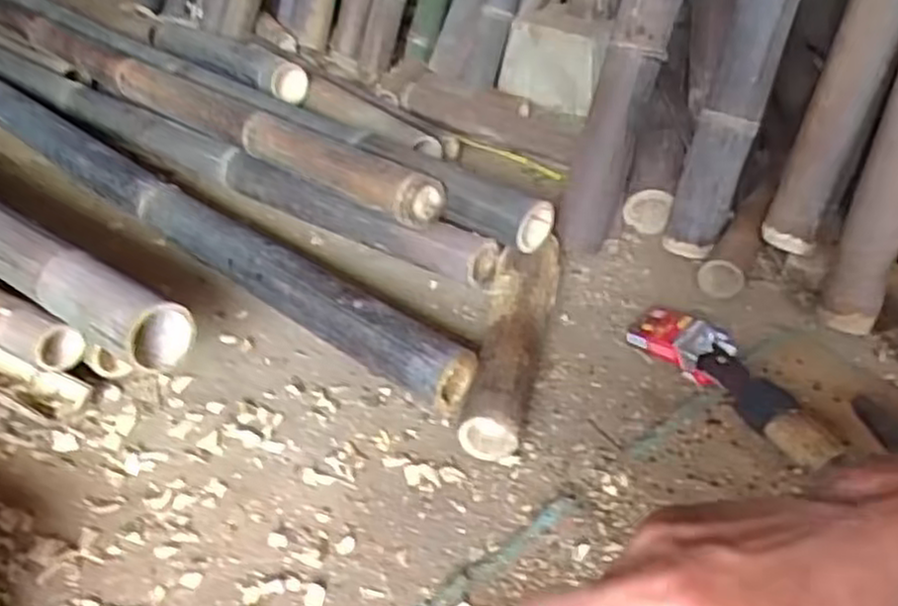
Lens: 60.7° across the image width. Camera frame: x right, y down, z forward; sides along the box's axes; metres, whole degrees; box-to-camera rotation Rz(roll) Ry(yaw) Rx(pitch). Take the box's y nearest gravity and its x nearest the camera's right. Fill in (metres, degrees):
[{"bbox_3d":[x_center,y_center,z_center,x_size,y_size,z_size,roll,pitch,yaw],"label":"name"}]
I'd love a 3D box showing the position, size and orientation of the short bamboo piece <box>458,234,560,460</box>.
[{"bbox_3d":[0.075,0.032,0.861,0.073,0.070,0.340,8,36,10],"label":"short bamboo piece"}]

